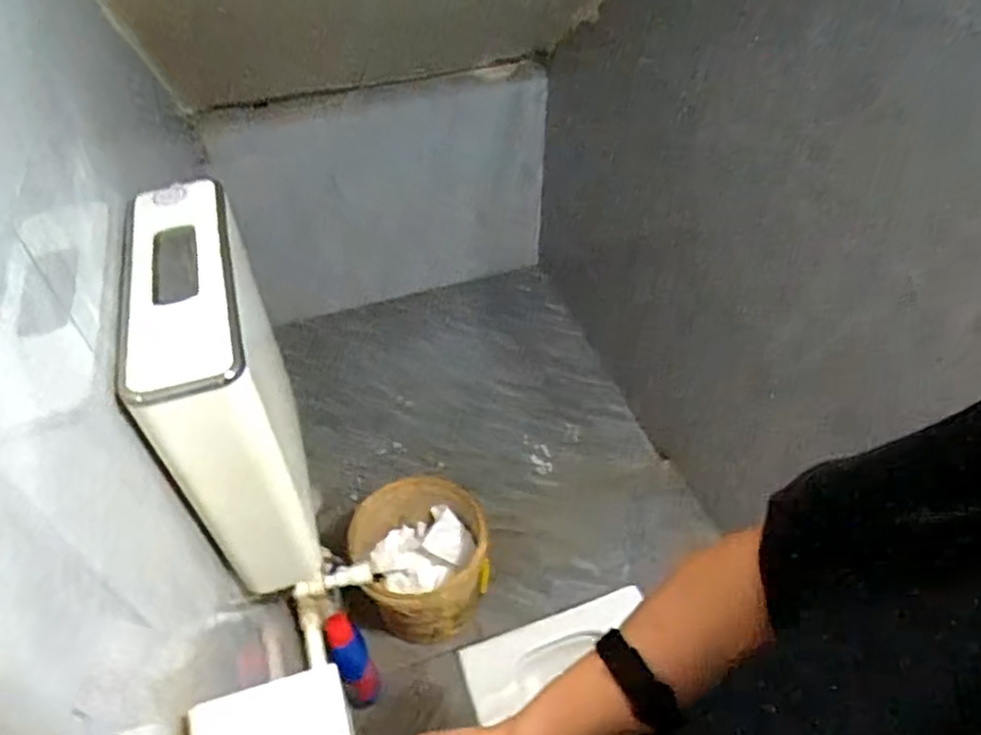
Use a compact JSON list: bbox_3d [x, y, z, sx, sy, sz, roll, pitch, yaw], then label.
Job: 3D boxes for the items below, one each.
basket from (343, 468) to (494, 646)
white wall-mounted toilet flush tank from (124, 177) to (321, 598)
[{"bbox_3d":[-0.142,0.385,1.375,0.265,0.221,0.256,0,47,0],"label":"basket"},{"bbox_3d":[-0.315,0.022,0.819,0.119,0.350,0.359,-15,49,-13],"label":"white wall-mounted toilet flush tank"}]

